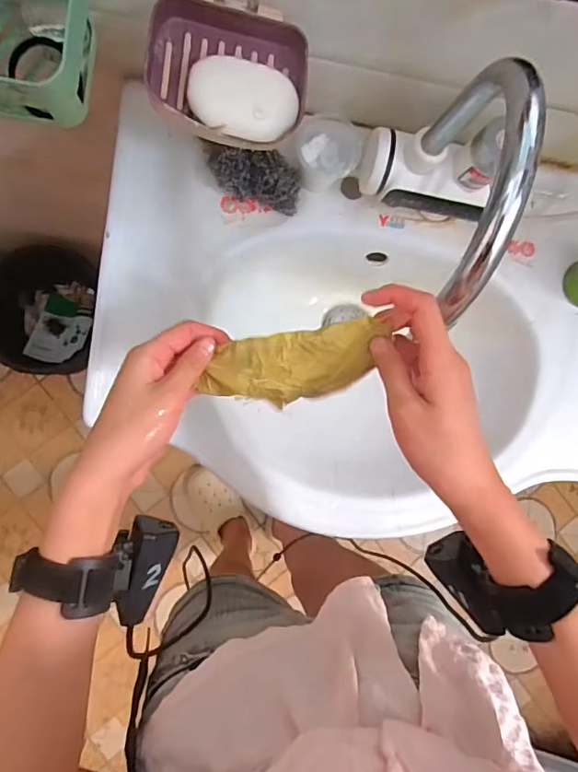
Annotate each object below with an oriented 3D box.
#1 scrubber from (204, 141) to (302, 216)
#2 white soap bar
[{"bbox_3d":[-0.038,-0.221,0.542,0.102,0.027,0.055,10,85,-6],"label":"scrubber"},{"bbox_3d":[-0.037,-0.244,0.428,0.089,0.020,0.068,10,85,-6],"label":"white soap bar"}]

